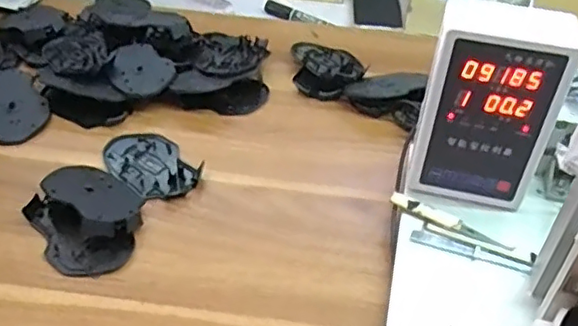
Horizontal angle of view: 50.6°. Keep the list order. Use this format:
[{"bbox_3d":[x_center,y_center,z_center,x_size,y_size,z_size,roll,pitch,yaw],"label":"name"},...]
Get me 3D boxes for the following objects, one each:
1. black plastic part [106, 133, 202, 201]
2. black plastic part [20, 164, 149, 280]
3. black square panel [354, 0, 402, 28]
[{"bbox_3d":[-0.145,0.000,0.639,0.072,0.016,0.109,-35,58,-27],"label":"black plastic part"},{"bbox_3d":[-0.191,0.042,0.572,0.094,0.033,0.135,-28,55,-23],"label":"black plastic part"},{"bbox_3d":[0.140,-0.259,0.980,0.074,0.008,0.171,7,43,0],"label":"black square panel"}]

